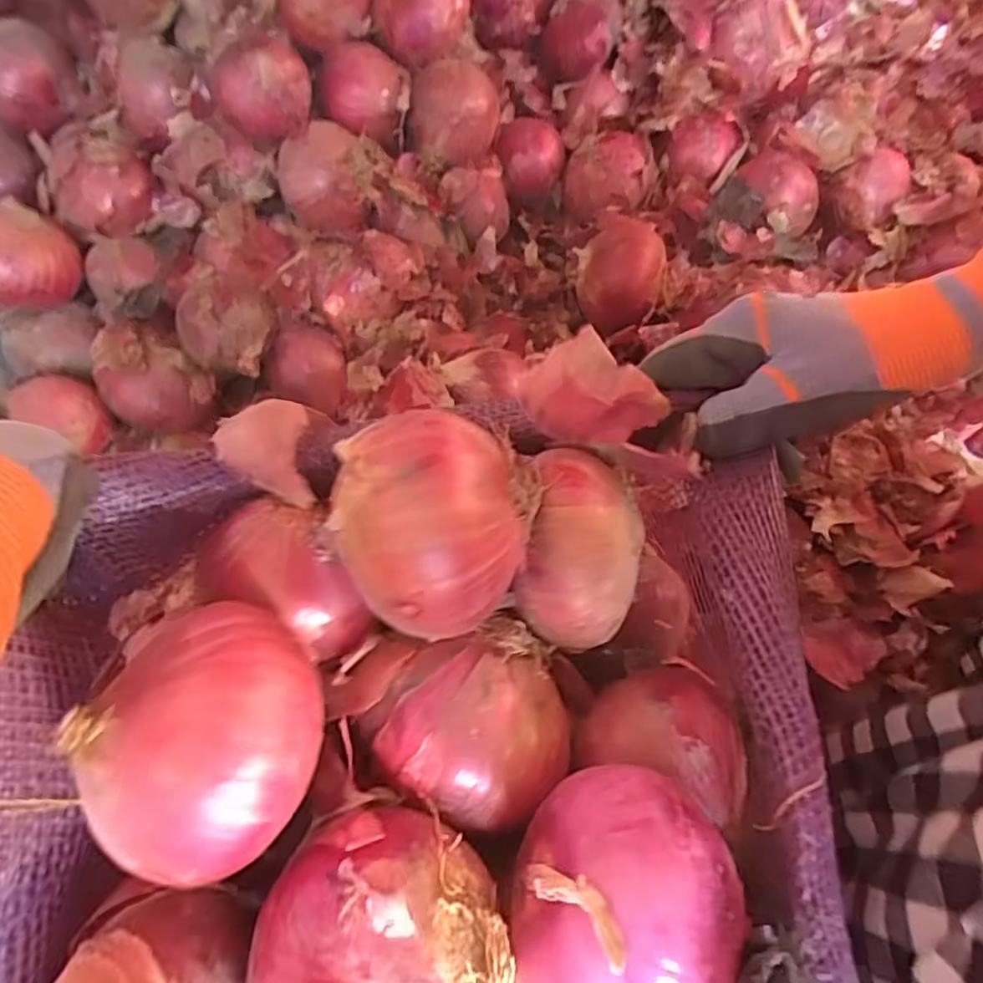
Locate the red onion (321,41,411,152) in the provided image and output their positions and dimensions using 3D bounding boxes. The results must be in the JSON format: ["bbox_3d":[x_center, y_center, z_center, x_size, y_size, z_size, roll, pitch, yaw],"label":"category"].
[{"bbox_3d":[-0.101,-0.328,0.540,0.069,0.058,0.061,-2,69,-2],"label":"red onion"}]

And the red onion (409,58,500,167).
[{"bbox_3d":[-0.030,-0.323,0.562,0.076,0.064,0.070,-2,69,-2],"label":"red onion"}]

